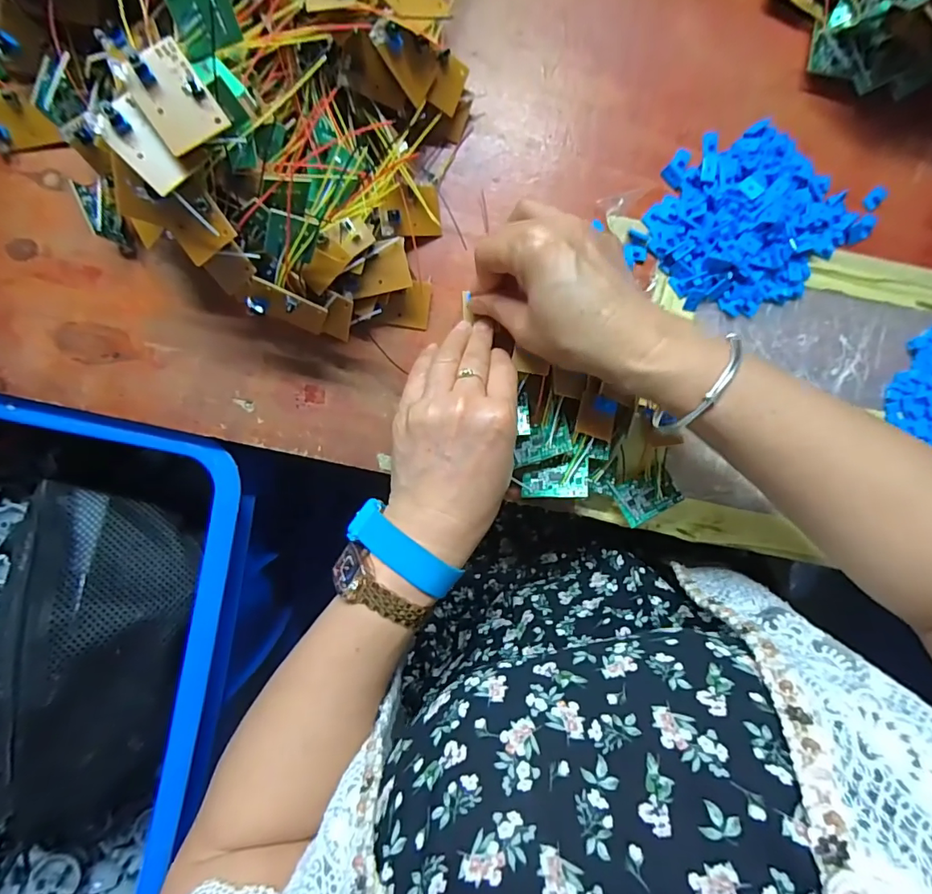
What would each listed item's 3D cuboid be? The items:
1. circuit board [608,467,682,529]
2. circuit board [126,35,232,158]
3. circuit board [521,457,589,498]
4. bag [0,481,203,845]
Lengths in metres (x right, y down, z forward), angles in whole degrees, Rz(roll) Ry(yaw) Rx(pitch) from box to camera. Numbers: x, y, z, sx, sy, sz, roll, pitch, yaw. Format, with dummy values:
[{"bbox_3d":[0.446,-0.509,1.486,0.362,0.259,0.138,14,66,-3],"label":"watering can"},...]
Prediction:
[{"bbox_3d":[0.124,0.033,0.343,0.044,0.008,0.030,-23,93,-1],"label":"circuit board"},{"bbox_3d":[-0.138,-0.164,0.234,0.031,0.013,0.044,-35,93,0],"label":"circuit board"},{"bbox_3d":[0.059,0.021,0.331,0.042,0.004,0.026,-2,67,17],"label":"circuit board"},{"bbox_3d":[-0.275,0.162,0.377,0.118,0.095,0.257,-2,93,-2],"label":"bag"}]

